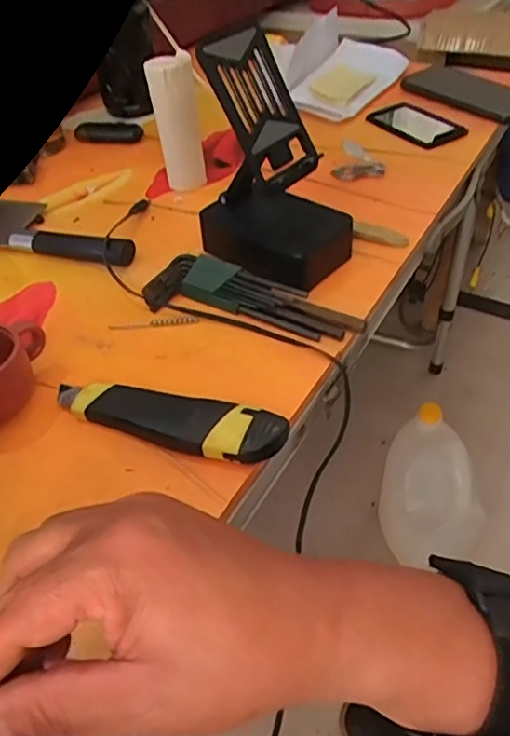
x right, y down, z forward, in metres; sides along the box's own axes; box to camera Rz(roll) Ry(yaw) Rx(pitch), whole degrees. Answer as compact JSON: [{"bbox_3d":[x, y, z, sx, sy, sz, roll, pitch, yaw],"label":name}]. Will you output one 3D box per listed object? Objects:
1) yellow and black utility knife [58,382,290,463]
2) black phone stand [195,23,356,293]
[{"bbox_3d":[-0.058,0.029,0.379,0.158,0.016,0.037,14,47,17],"label":"yellow and black utility knife"},{"bbox_3d":[0.016,-0.166,0.470,0.118,0.166,0.084,31,54,31],"label":"black phone stand"}]

